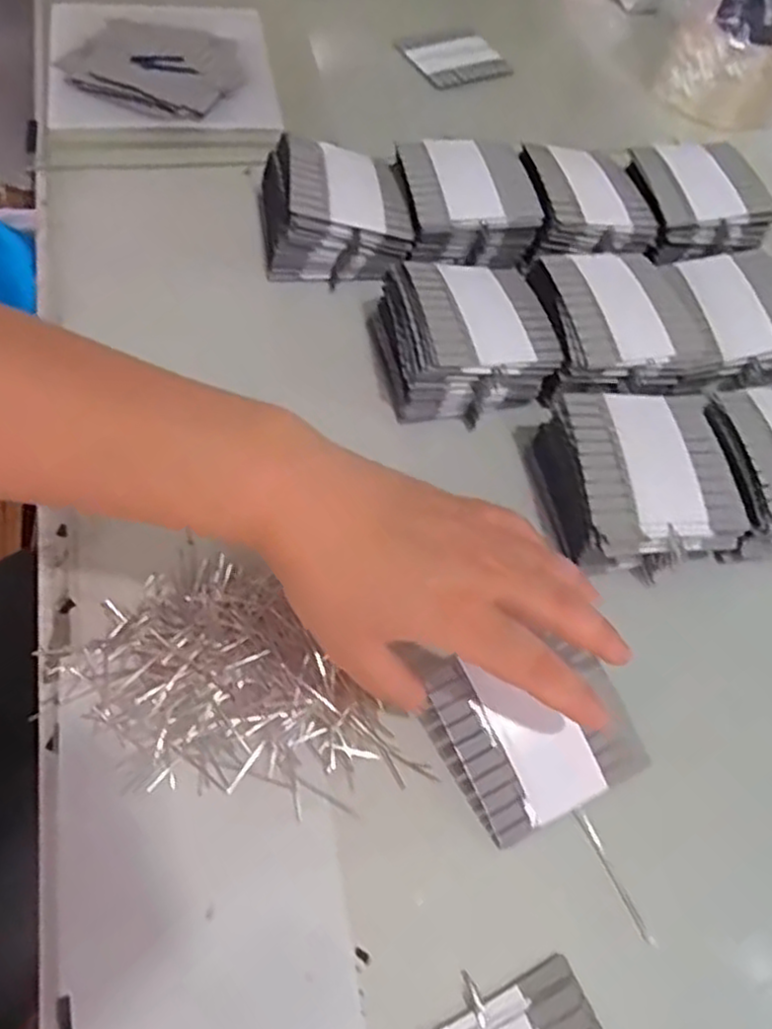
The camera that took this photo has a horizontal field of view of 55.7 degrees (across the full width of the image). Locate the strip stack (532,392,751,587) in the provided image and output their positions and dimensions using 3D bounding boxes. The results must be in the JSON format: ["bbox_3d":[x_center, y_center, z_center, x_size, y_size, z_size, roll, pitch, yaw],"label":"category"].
[{"bbox_3d":[0.135,-0.017,0.393,0.094,0.046,0.091,-3,60,-9],"label":"strip stack"}]

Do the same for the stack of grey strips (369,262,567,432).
[{"bbox_3d":[0.046,-0.104,0.431,0.095,0.045,0.086,-6,61,-11],"label":"stack of grey strips"}]

